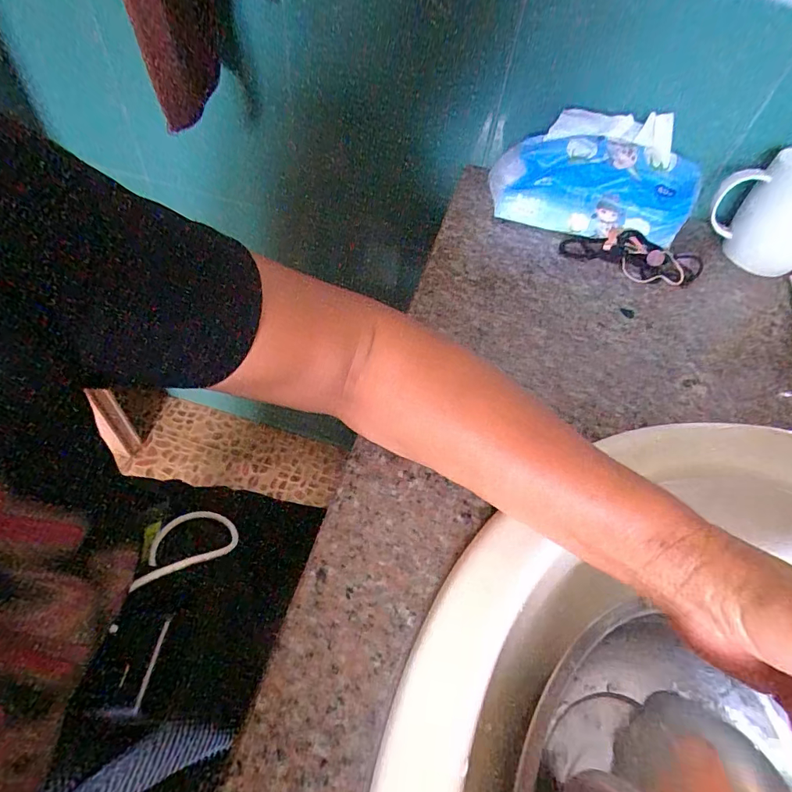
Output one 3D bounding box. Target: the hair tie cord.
[{"bbox_3d":[0.243,-0.142,0.465,0.139,0.022,0.055,14,53,6],"label":"hair tie cord"}]

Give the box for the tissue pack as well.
[{"bbox_3d":[0.204,-0.220,0.471,0.195,0.107,0.074,11,53,4],"label":"tissue pack"}]

